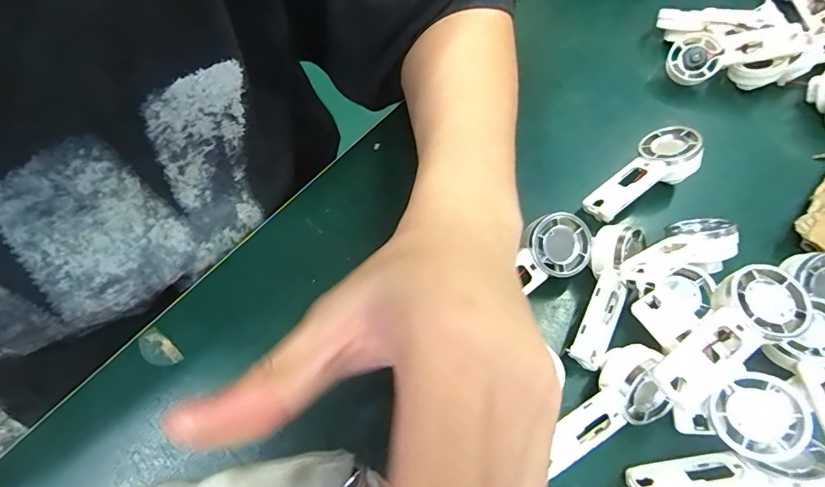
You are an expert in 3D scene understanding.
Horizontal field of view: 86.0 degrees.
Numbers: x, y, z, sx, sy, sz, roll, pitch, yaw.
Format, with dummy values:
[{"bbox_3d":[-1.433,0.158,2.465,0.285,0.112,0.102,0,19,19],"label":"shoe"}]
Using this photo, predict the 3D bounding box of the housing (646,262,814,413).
[{"bbox_3d":[0.162,0.048,0.226,0.086,0.013,0.036,-45,66,1],"label":"housing"}]

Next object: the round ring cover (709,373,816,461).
[{"bbox_3d":[0.166,0.083,0.211,0.037,0.004,0.037,-12,66,29],"label":"round ring cover"}]

